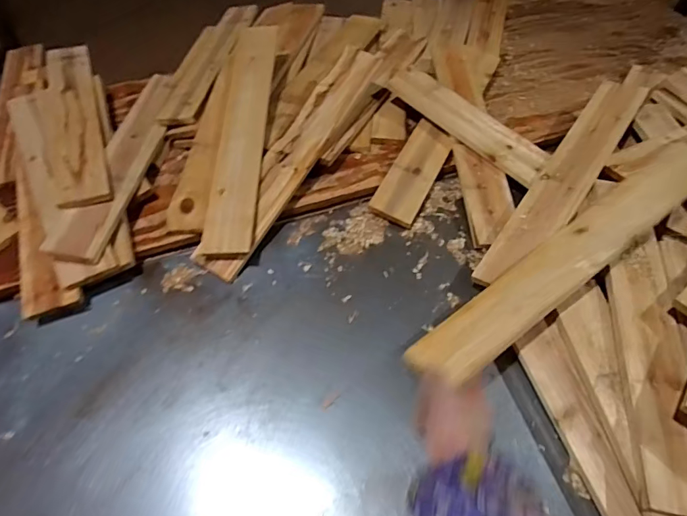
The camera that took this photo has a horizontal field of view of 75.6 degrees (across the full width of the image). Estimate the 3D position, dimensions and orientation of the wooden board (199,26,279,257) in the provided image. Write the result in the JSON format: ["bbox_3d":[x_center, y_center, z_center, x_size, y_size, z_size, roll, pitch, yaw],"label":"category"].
[{"bbox_3d":[-0.172,-0.224,0.771,0.089,0.022,0.475,-2,66,9],"label":"wooden board"}]

